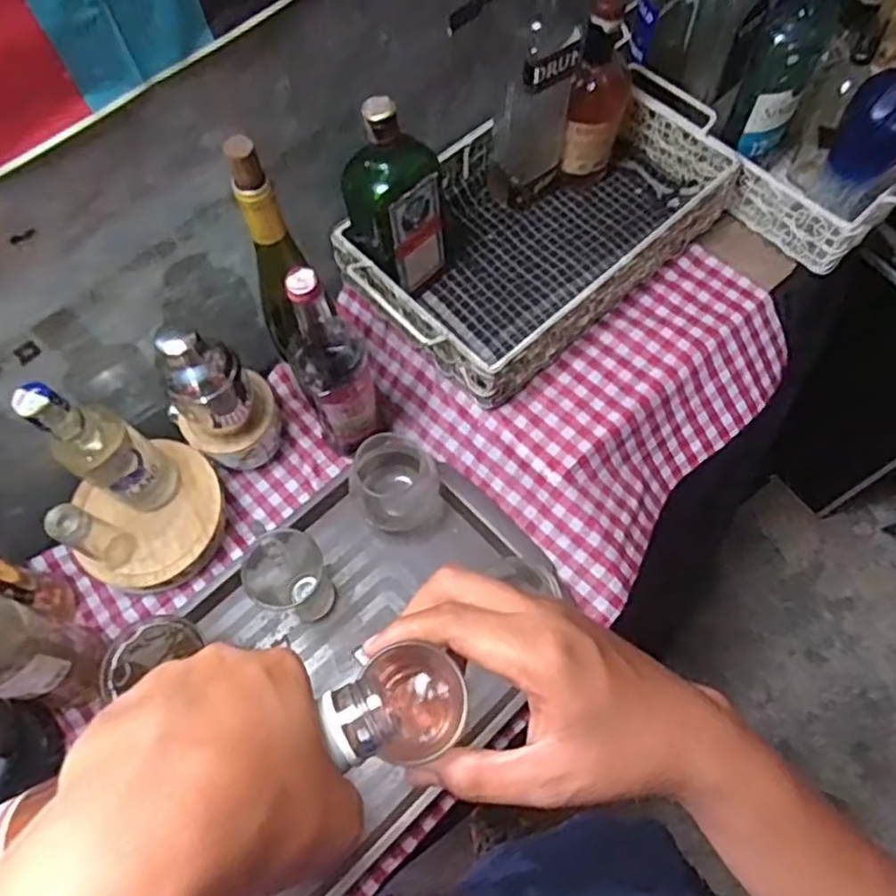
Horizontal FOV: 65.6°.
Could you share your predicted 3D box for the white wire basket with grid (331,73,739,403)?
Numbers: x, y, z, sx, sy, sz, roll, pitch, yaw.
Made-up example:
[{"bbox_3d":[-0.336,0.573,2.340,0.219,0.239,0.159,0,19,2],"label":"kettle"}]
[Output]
[{"bbox_3d":[0.108,-0.262,0.792,0.413,0.097,0.254,-39,71,-14],"label":"white wire basket with grid"}]

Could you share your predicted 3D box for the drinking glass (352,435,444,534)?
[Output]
[{"bbox_3d":[-0.054,0.035,0.728,0.090,0.083,0.087,-1,66,1],"label":"drinking glass"}]

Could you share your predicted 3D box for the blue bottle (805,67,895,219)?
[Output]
[{"bbox_3d":[0.446,-0.332,0.716,0.075,0.266,0.083,31,71,14],"label":"blue bottle"}]

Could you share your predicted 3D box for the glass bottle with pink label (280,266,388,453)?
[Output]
[{"bbox_3d":[-0.109,-0.082,0.663,0.069,0.271,0.079,-15,67,-5],"label":"glass bottle with pink label"}]

